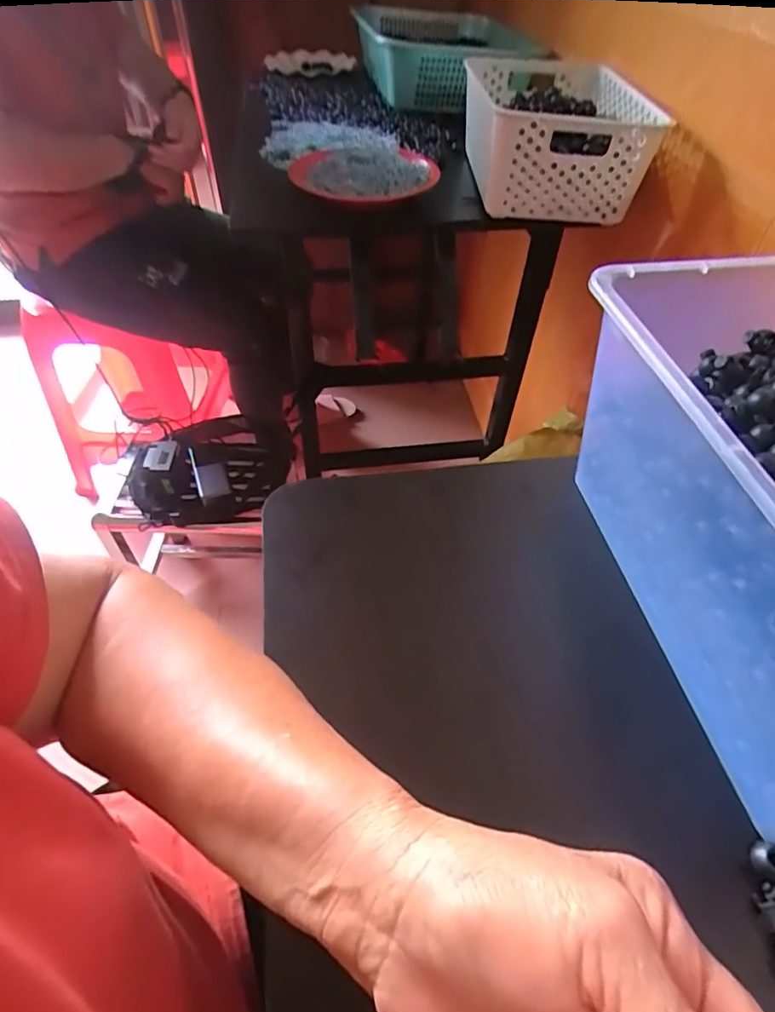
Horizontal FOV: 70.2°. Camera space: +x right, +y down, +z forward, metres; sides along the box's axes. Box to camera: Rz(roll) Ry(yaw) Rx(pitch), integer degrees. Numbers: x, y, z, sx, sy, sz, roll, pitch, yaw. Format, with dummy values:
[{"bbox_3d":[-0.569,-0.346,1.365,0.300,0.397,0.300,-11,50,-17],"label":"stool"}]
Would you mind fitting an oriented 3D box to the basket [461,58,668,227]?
[{"bbox_3d":[0.230,-0.538,0.796,0.221,0.129,0.393,0,49,-1],"label":"basket"}]

